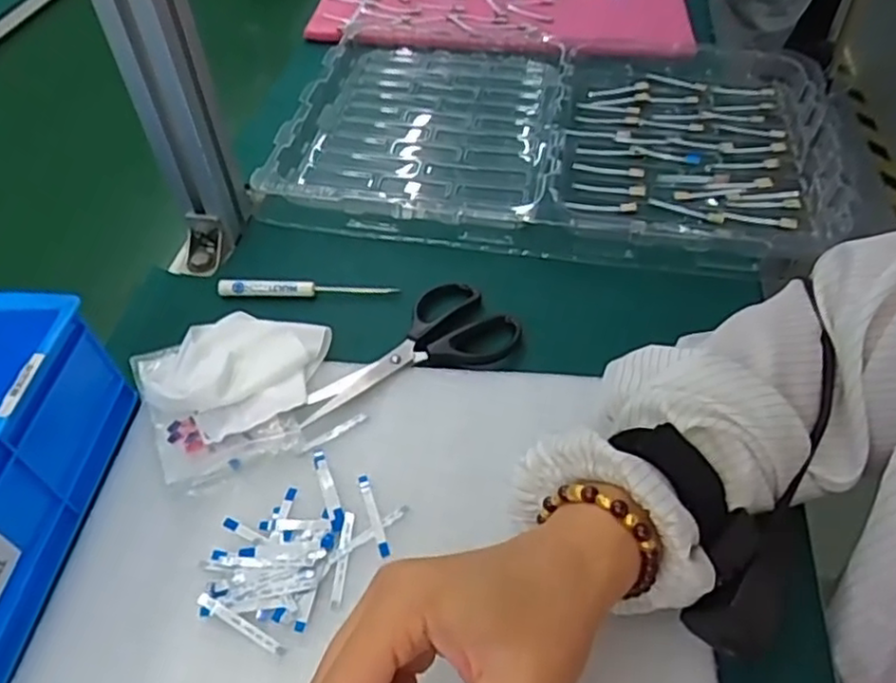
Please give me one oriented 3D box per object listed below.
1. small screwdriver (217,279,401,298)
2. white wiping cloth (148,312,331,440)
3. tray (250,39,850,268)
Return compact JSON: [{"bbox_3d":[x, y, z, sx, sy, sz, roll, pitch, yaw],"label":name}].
[{"bbox_3d":[-0.103,-0.039,0.505,0.131,0.010,0.009,1,49,1],"label":"small screwdriver"},{"bbox_3d":[-0.131,0.018,0.439,0.088,0.021,0.094,17,51,14],"label":"white wiping cloth"},{"bbox_3d":[0.088,-0.191,0.625,0.448,0.036,0.309,9,49,8],"label":"tray"}]

